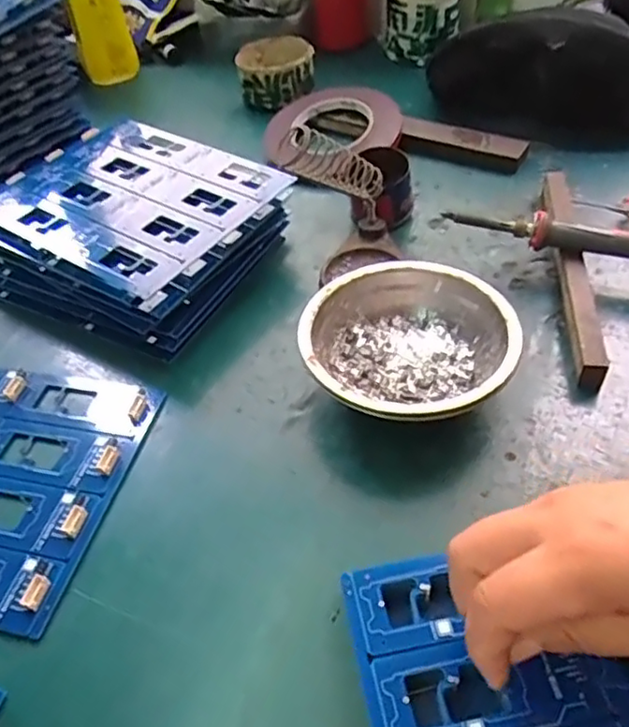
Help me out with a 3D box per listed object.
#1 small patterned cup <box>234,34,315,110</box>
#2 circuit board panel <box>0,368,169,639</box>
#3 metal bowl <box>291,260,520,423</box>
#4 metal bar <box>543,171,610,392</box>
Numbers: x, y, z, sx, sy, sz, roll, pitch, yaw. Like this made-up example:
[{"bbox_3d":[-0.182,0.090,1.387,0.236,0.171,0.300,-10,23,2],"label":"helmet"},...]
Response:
[{"bbox_3d":[-0.042,-0.325,0.702,0.084,0.054,0.094,-4,46,0],"label":"small patterned cup"},{"bbox_3d":[-0.210,0.065,0.386,0.190,0.008,0.163,8,49,13],"label":"circuit board panel"},{"bbox_3d":[0.057,-0.007,0.395,0.125,0.046,0.126,-3,47,3],"label":"metal bowl"},{"bbox_3d":[0.187,-0.070,0.460,0.020,0.025,0.217,3,48,9],"label":"metal bar"}]

